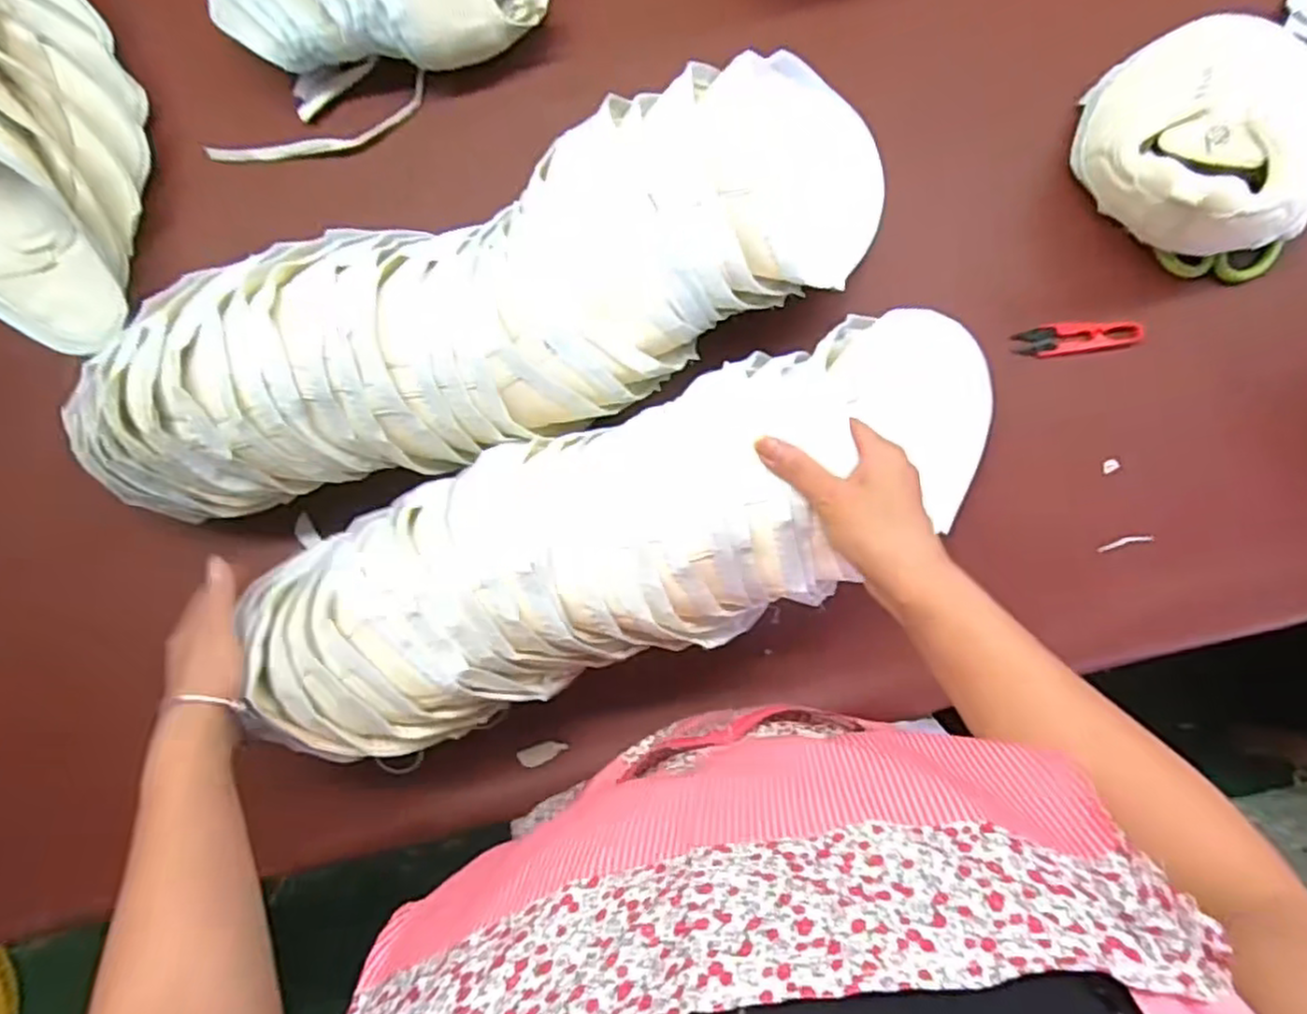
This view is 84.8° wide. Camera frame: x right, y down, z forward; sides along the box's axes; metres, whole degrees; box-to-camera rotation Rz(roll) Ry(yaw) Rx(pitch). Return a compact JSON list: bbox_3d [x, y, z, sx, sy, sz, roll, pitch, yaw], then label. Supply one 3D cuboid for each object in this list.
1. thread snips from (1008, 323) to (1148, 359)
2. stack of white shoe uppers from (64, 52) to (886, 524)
[{"bbox_3d":[0.366,-0.147,0.617,0.102,0.004,0.028,-7,89,6],"label":"thread snips"},{"bbox_3d":[-0.116,-0.151,0.561,0.669,0.158,0.201,-22,88,5],"label":"stack of white shoe uppers"}]

